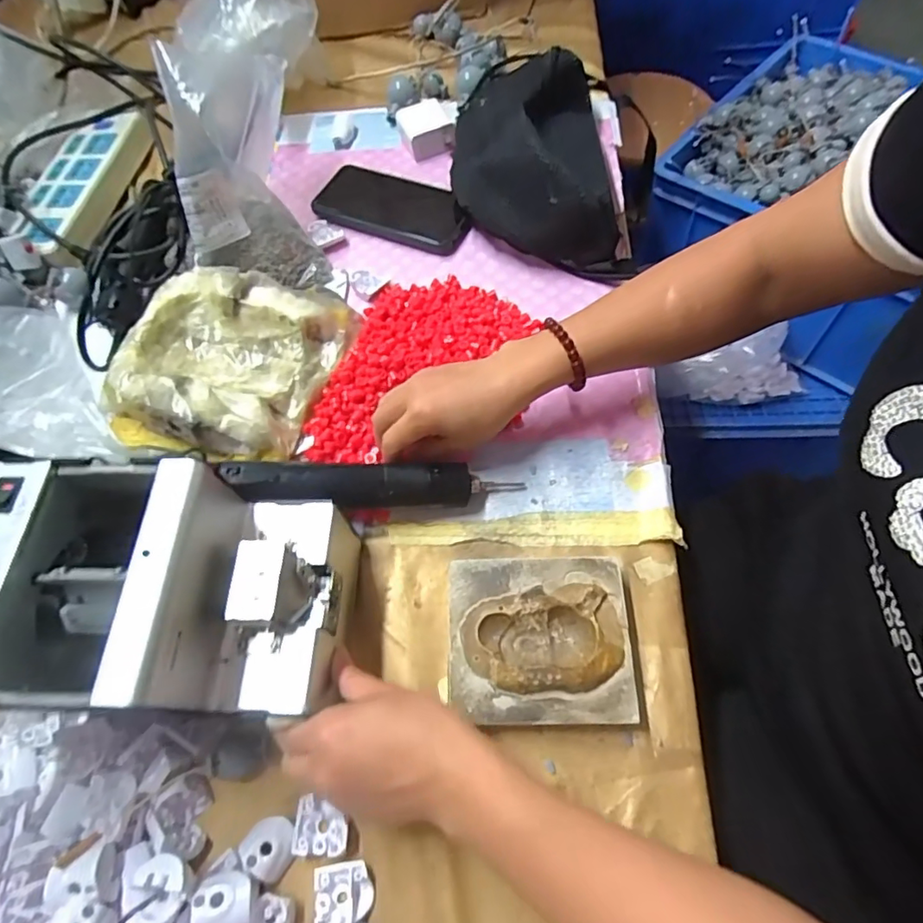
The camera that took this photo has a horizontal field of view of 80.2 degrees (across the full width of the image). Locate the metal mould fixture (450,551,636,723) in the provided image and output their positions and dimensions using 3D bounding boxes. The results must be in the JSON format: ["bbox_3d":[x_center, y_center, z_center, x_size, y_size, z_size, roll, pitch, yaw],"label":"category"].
[{"bbox_3d":[0.050,0.116,0.361,0.114,0.033,0.103,-2,64,4],"label":"metal mould fixture"}]

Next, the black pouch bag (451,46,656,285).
[{"bbox_3d":[0.079,-0.278,0.521,0.168,0.095,0.206,2,64,6],"label":"black pouch bag"}]

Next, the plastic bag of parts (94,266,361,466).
[{"bbox_3d":[-0.189,-0.092,0.458,0.166,0.047,0.187,10,64,6],"label":"plastic bag of parts"}]

